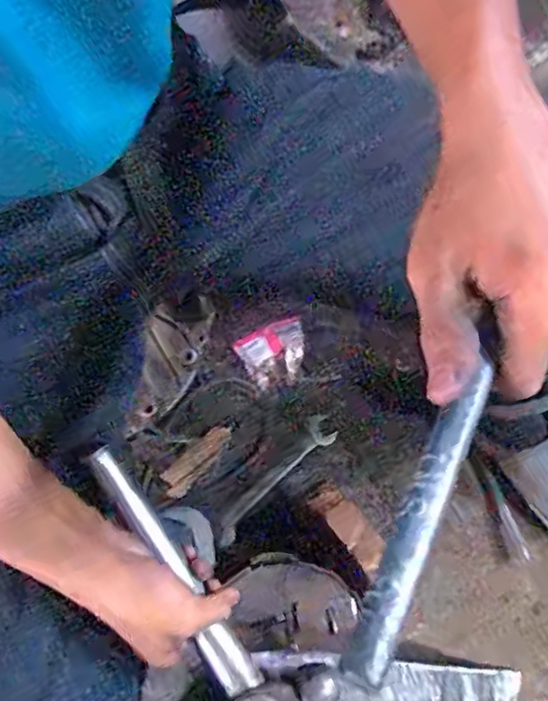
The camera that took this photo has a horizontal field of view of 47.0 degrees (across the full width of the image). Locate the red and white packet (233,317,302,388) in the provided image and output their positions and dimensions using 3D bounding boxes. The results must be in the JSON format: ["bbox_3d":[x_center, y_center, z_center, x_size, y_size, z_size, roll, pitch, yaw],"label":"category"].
[{"bbox_3d":[0.001,0.002,0.970,0.106,0.014,0.079,-24,73,-9],"label":"red and white packet"}]

